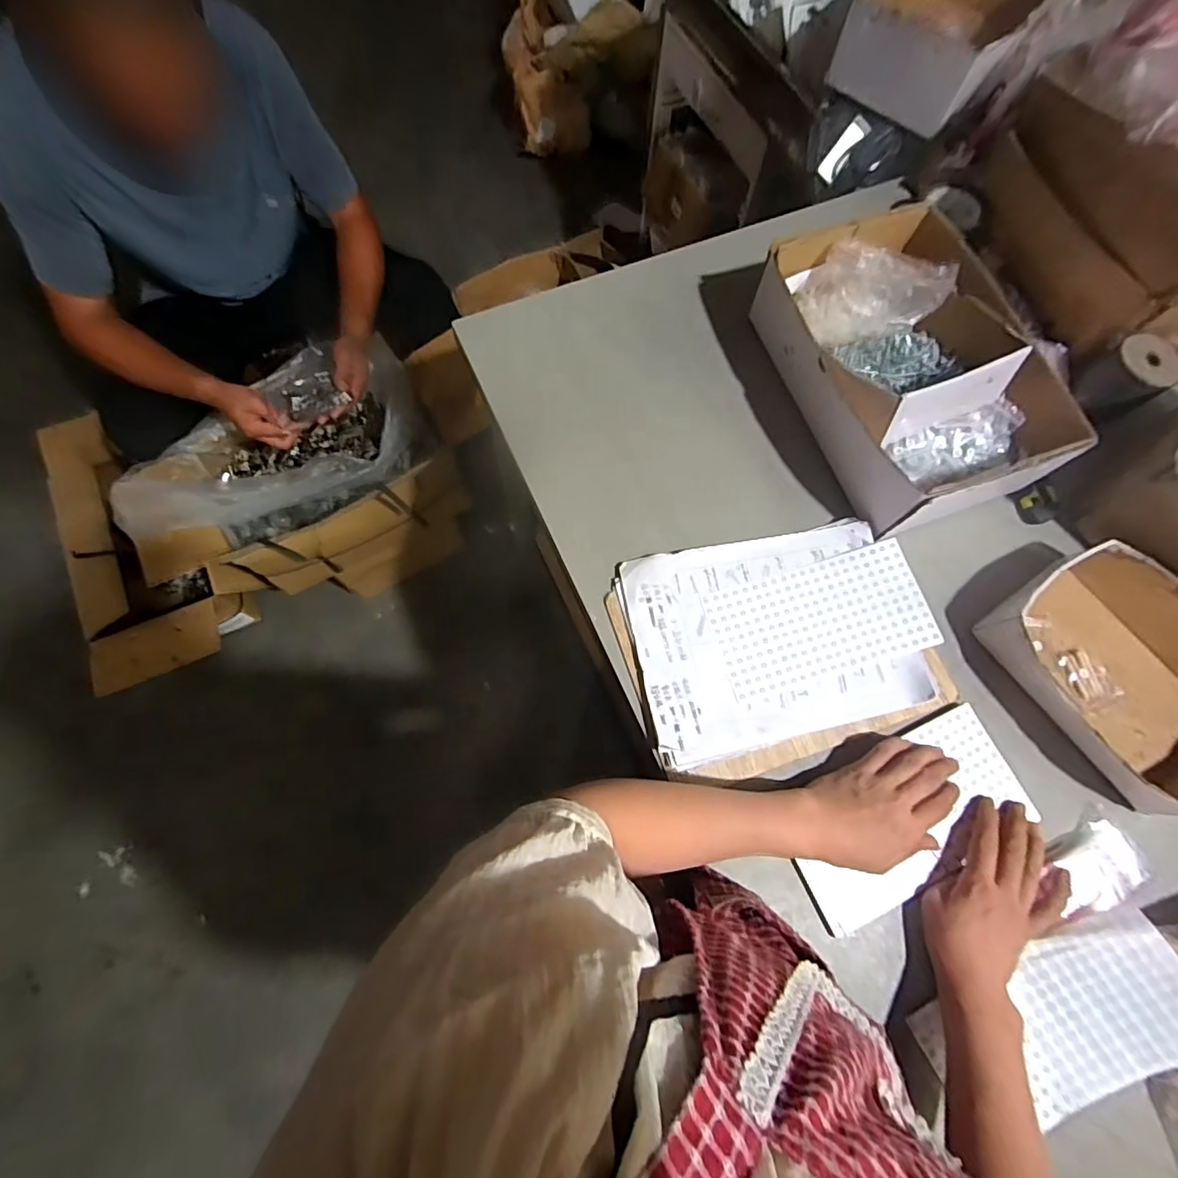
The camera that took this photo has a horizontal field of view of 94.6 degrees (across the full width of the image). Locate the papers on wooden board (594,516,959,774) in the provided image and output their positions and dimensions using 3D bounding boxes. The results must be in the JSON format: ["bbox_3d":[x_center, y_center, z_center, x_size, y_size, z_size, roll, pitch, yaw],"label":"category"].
[{"bbox_3d":[0.205,0.056,0.585,0.329,0.018,0.242,-13,72,-6],"label":"papers on wooden board"}]

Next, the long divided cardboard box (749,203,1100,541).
[{"bbox_3d":[0.375,-0.261,0.647,0.256,0.116,0.360,-16,73,-7],"label":"long divided cardboard box"}]

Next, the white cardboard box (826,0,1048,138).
[{"bbox_3d":[0.560,-0.890,0.839,0.217,0.103,0.380,33,73,9],"label":"white cardboard box"}]

